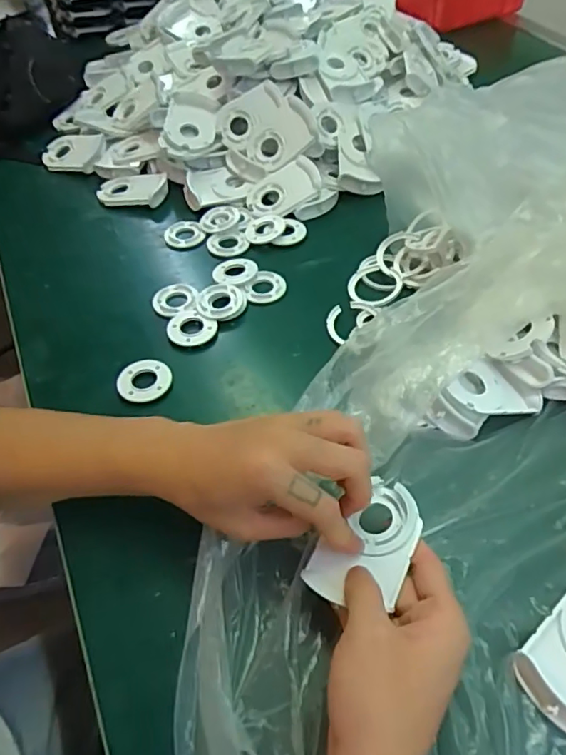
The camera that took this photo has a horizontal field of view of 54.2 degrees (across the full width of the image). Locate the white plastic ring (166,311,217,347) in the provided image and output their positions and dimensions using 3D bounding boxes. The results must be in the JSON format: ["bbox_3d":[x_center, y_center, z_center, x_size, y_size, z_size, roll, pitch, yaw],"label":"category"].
[{"bbox_3d":[-0.084,-0.044,0.502,0.040,0.009,0.041,-1,51,2],"label":"white plastic ring"}]

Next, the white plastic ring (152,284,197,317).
[{"bbox_3d":[-0.103,-0.073,0.526,0.042,0.006,0.041,-1,51,2],"label":"white plastic ring"}]

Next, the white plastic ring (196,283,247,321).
[{"bbox_3d":[-0.058,-0.072,0.519,0.046,0.008,0.042,-1,51,2],"label":"white plastic ring"}]

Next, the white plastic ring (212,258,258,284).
[{"bbox_3d":[-0.047,-0.105,0.547,0.041,0.008,0.041,-1,51,2],"label":"white plastic ring"}]

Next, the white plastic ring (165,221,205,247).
[{"bbox_3d":[-0.107,-0.156,0.596,0.041,0.007,0.038,-1,51,2],"label":"white plastic ring"}]

